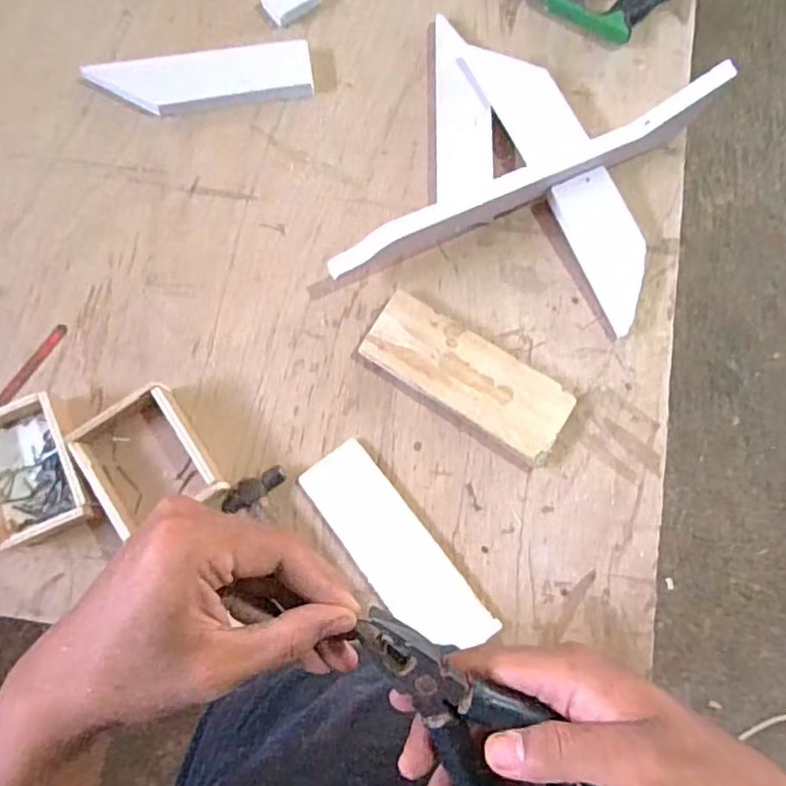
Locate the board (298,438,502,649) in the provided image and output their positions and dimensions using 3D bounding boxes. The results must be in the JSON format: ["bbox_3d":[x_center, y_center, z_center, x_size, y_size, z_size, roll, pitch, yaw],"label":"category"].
[{"bbox_3d":[0.002,0.160,0.616,0.076,0.017,0.234,-37,84,-8],"label":"board"}]

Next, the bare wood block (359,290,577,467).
[{"bbox_3d":[0.079,-0.018,0.651,0.223,0.021,0.087,33,81,3],"label":"bare wood block"}]

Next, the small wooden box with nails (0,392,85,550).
[{"bbox_3d":[-0.362,0.075,0.603,0.097,0.048,0.129,-25,83,-7],"label":"small wooden box with nails"}]

